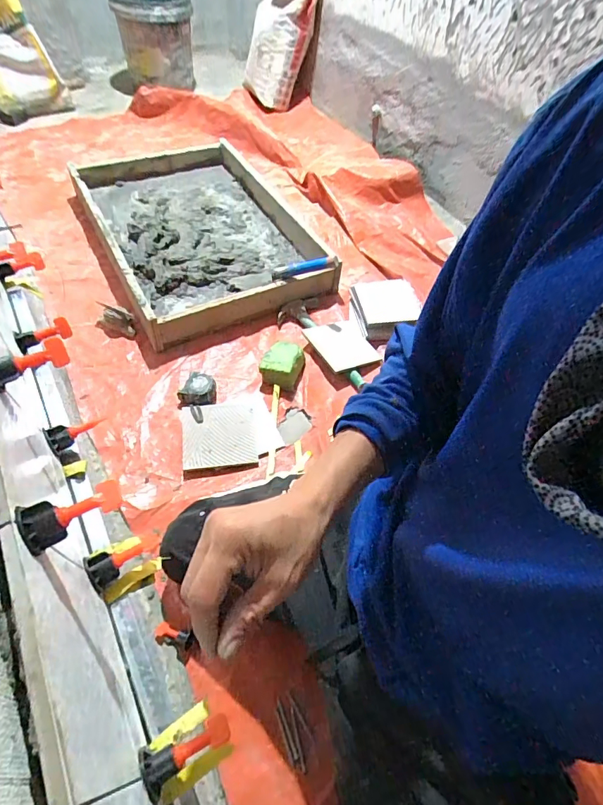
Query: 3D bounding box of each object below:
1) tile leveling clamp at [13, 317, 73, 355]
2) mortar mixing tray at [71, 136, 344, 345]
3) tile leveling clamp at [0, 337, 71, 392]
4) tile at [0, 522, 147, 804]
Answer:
[{"bbox_3d":[-0.310,-0.081,0.529,0.061,0.030,0.021,-32,62,-24],"label":"tile leveling clamp"},{"bbox_3d":[-0.302,-0.531,1.332,0.572,0.143,0.869,-23,59,-19],"label":"mortar mixing tray"},{"bbox_3d":[-0.228,-0.035,0.364,0.060,0.025,0.026,-29,61,-23],"label":"tile leveling clamp"},{"bbox_3d":[-0.143,0.163,0.283,0.017,0.144,0.148,-22,59,-19],"label":"tile"}]

